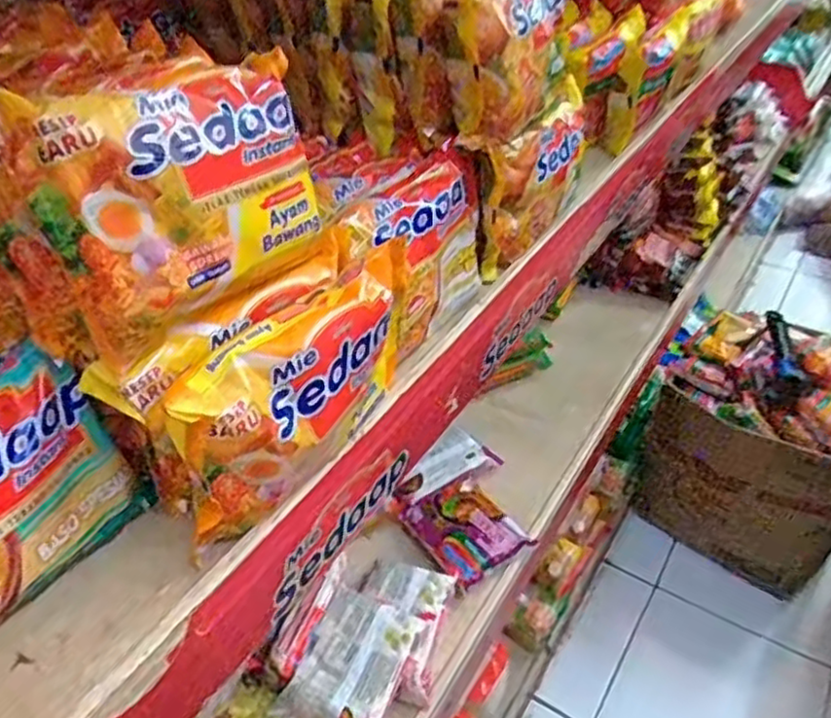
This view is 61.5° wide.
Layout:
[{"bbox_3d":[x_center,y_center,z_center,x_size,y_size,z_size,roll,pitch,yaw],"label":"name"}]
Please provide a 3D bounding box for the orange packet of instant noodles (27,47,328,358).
[{"bbox_3d":[-0.097,-0.077,0.306,0.030,0.091,0.126,10,40,43],"label":"orange packet of instant noodles"}]

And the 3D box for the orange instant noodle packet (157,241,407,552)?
[{"bbox_3d":[-0.052,0.015,0.340,0.035,0.086,0.143,18,45,25],"label":"orange instant noodle packet"}]

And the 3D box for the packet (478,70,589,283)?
[{"bbox_3d":[0.092,-0.134,0.512,0.030,0.092,0.148,18,45,25],"label":"packet"}]

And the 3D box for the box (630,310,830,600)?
[{"bbox_3d":[0.617,0.162,1.265,0.345,0.414,0.246,22,47,28],"label":"box"}]

